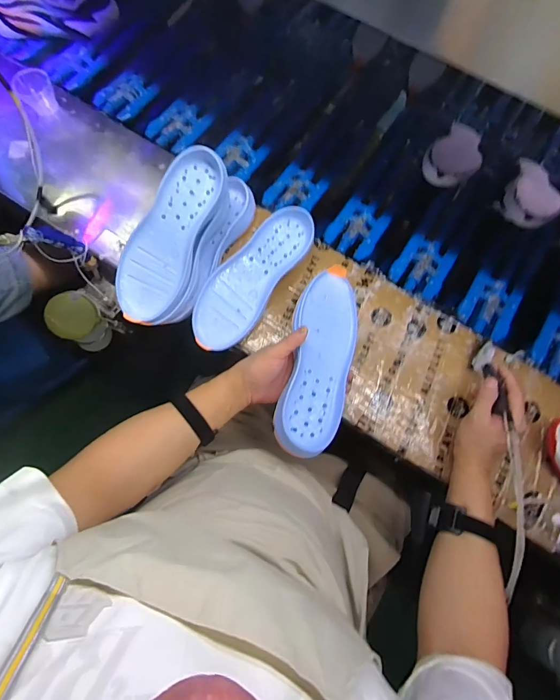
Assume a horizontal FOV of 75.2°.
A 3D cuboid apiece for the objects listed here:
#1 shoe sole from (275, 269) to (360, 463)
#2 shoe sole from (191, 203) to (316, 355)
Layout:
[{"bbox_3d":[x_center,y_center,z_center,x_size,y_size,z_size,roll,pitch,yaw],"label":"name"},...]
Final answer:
[{"bbox_3d":[0.058,0.012,0.520,0.091,0.037,0.271,12,70,4],"label":"shoe sole"},{"bbox_3d":[-0.046,-0.114,0.584,0.094,0.044,0.268,33,78,9],"label":"shoe sole"}]

